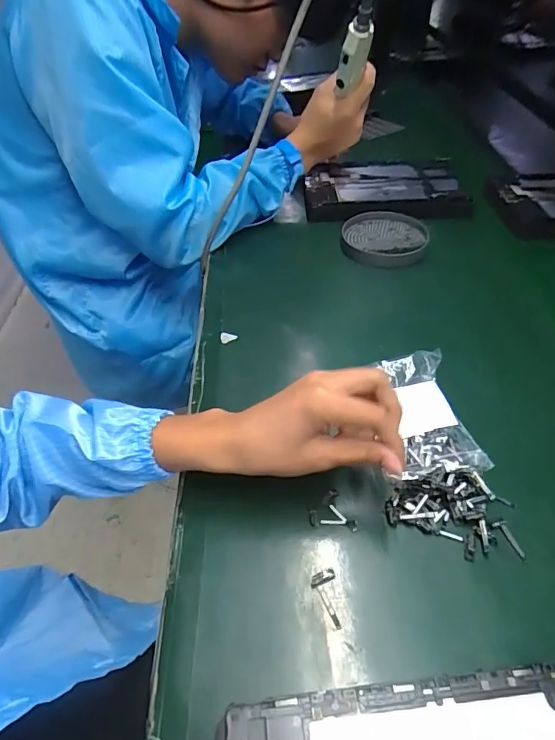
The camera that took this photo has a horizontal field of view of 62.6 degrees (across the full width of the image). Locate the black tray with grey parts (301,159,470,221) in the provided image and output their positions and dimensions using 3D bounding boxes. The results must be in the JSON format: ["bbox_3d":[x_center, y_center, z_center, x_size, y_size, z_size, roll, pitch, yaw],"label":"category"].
[{"bbox_3d":[0.168,-0.293,0.730,0.241,0.021,0.176,-1,42,2],"label":"black tray with grey parts"}]

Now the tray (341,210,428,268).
[{"bbox_3d":[0.152,-0.186,0.643,0.113,0.026,0.118,-1,45,1],"label":"tray"}]

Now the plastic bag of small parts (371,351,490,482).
[{"bbox_3d":[0.132,0.034,0.402,0.072,0.022,0.135,-2,45,0],"label":"plastic bag of small parts"}]

